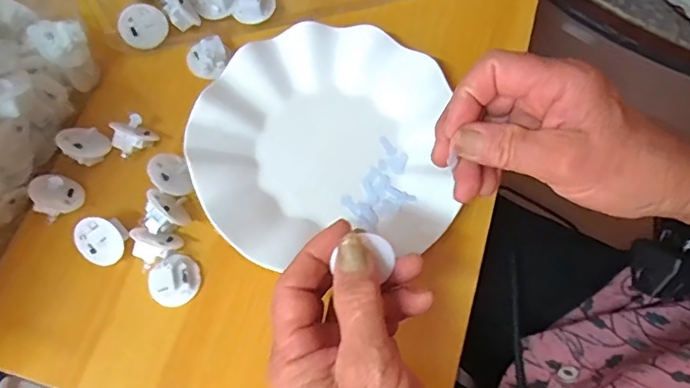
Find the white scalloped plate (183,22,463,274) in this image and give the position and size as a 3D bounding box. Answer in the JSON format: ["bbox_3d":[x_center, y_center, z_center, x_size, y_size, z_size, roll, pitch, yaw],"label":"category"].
[{"bbox_3d":[-0.015,-0.036,0.379,0.172,0.025,0.163,1,70,-2],"label":"white scalloped plate"}]

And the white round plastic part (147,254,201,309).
[{"bbox_3d":[-0.107,0.054,0.348,0.030,0.011,0.032,44,56,-15],"label":"white round plastic part"}]

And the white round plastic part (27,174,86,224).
[{"bbox_3d":[-0.187,0.000,0.357,0.032,0.013,0.032,23,54,-36],"label":"white round plastic part"}]

